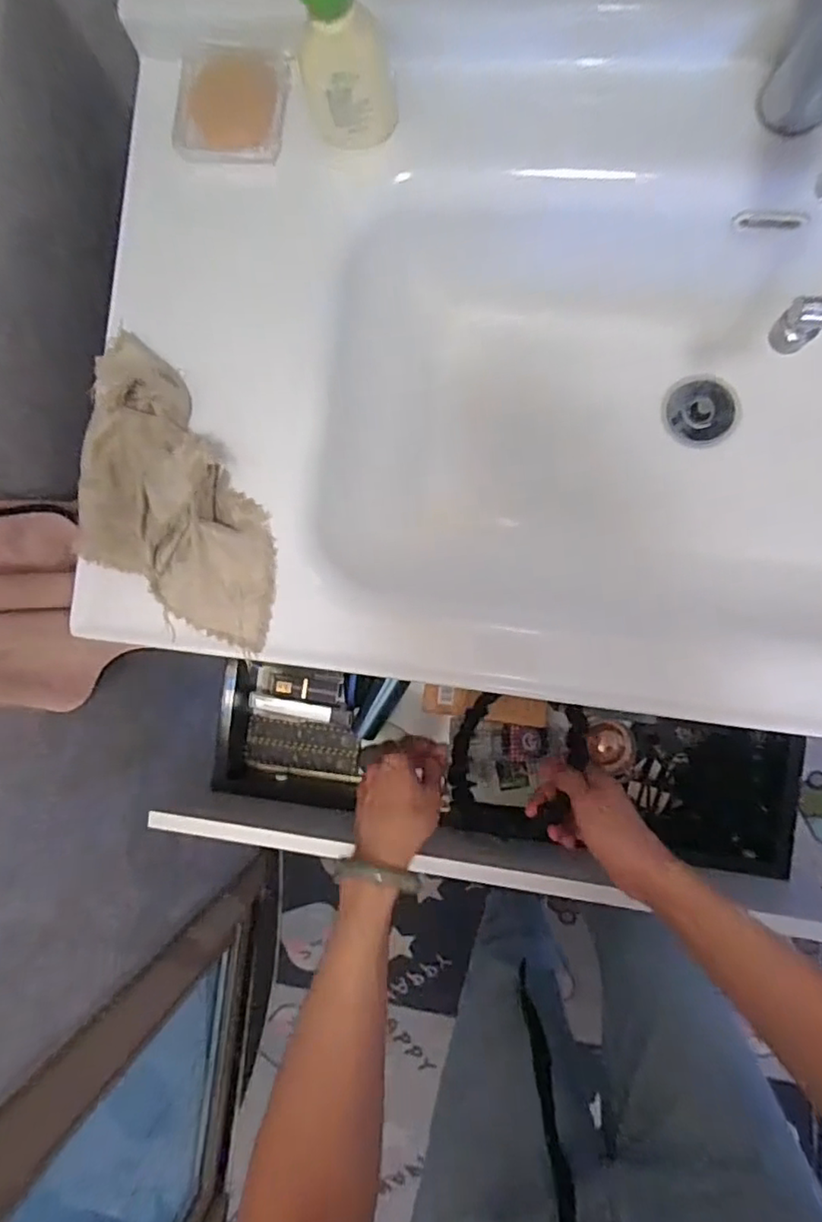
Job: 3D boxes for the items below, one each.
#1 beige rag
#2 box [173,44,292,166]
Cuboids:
[{"bbox_3d":[-0.177,-0.087,0.459,0.206,0.032,0.161,30,94,5],"label":"beige rag"},{"bbox_3d":[-0.140,-0.396,0.478,0.084,0.018,0.081,12,90,7],"label":"box"}]

